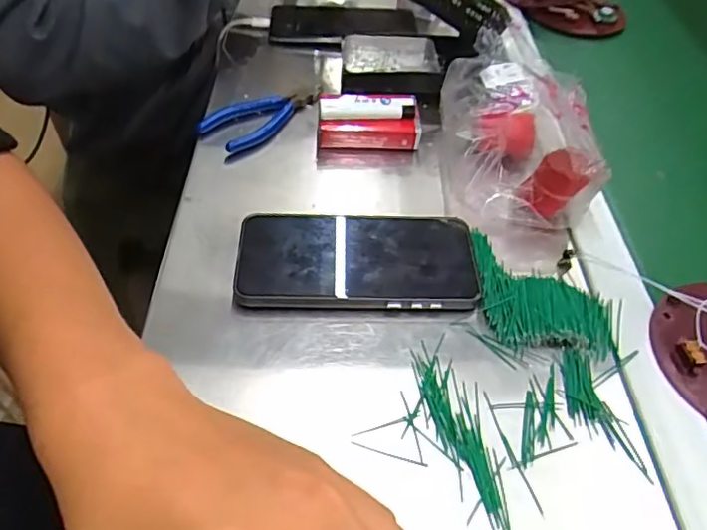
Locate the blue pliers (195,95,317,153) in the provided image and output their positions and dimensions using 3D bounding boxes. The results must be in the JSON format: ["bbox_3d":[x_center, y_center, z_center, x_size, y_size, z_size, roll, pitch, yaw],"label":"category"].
[{"bbox_3d":[-0.082,-0.130,0.496,0.104,0.019,0.043,-33,59,-29],"label":"blue pliers"}]

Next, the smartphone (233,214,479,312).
[{"bbox_3d":[0.003,-0.003,0.387,0.160,0.015,0.077,2,49,-3],"label":"smartphone"}]

